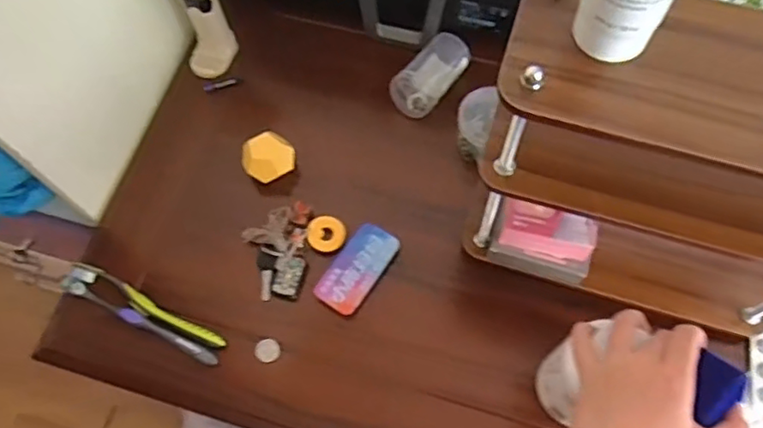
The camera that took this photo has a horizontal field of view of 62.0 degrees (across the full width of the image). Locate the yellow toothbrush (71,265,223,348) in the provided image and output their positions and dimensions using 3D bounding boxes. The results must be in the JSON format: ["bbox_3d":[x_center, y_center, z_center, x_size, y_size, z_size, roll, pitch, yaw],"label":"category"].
[{"bbox_3d":[-0.232,0.091,0.631,0.172,0.012,0.019,24,66,13],"label":"yellow toothbrush"}]

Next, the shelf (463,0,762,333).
[{"bbox_3d":[0.224,-0.014,0.497,0.289,0.280,0.110,15,64,9],"label":"shelf"}]

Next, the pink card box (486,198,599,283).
[{"bbox_3d":[0.150,0.025,0.581,0.089,0.080,0.021,17,65,10],"label":"pink card box"}]

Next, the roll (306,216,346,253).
[{"bbox_3d":[-0.057,0.021,0.659,0.038,0.016,0.038,-1,63,1],"label":"roll"}]

